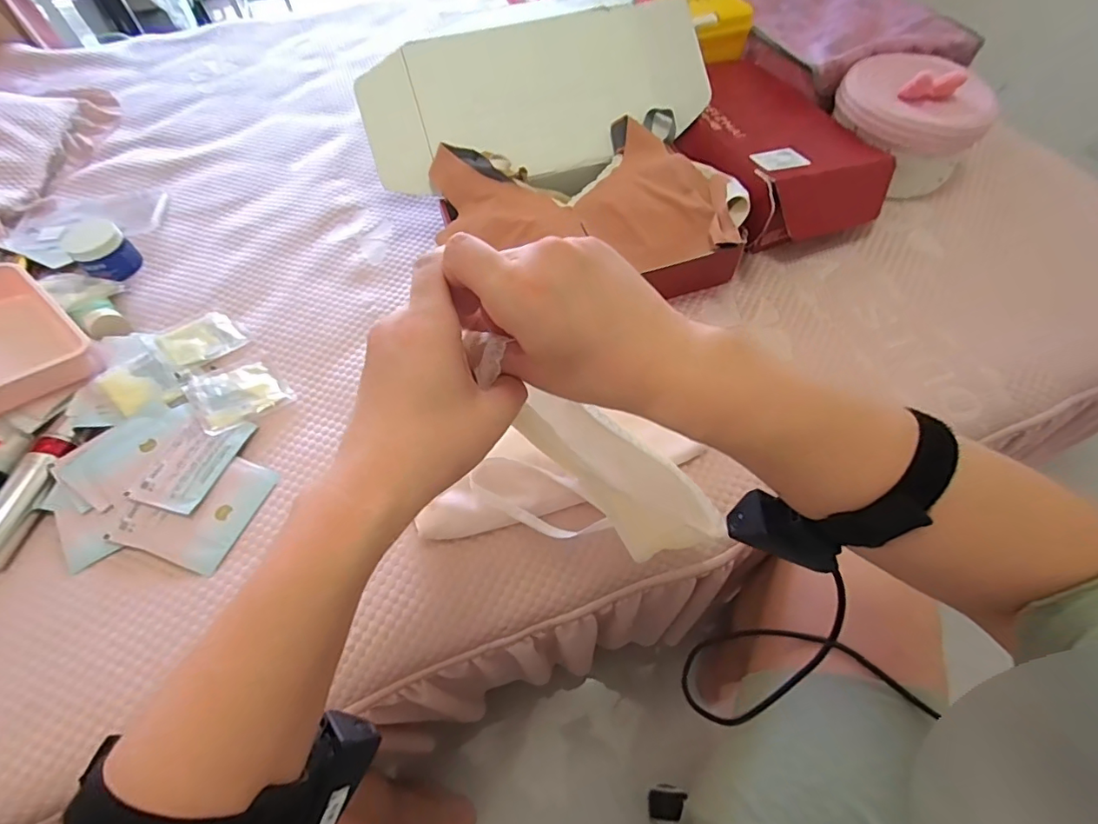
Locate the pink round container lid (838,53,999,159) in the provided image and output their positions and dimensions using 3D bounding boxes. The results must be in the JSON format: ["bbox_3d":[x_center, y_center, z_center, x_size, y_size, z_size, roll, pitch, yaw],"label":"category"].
[{"bbox_3d":[0.520,-0.445,0.710,0.198,0.053,0.183,27,62,17],"label":"pink round container lid"}]

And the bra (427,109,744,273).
[{"bbox_3d":[0.038,-0.265,0.634,0.373,0.060,0.277,1,57,2],"label":"bra"}]

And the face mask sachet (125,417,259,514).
[{"bbox_3d":[-0.384,0.050,0.537,0.073,0.009,0.111,13,58,9],"label":"face mask sachet"}]

